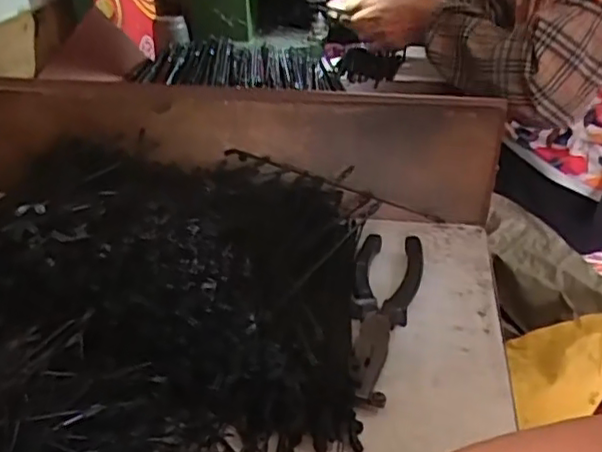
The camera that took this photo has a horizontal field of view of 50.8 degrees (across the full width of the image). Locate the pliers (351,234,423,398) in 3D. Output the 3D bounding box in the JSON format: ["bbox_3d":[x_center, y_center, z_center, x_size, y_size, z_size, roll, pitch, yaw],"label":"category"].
[{"bbox_3d":[0.062,0.059,0.469,0.051,0.013,0.176,6,32,9],"label":"pliers"}]

